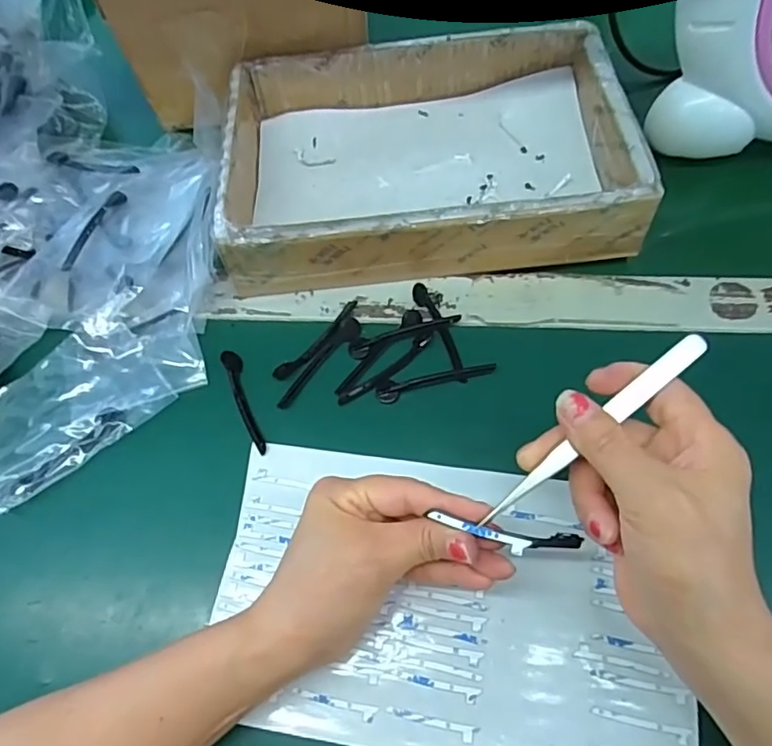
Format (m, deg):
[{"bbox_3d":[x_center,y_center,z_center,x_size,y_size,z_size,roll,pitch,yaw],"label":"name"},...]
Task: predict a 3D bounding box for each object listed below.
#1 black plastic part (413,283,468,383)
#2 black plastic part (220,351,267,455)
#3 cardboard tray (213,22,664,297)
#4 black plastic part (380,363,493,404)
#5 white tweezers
[{"bbox_3d":[0.036,-0.027,0.361,0.011,0.006,0.072,-23,64,-6],"label":"black plastic part"},{"bbox_3d":[-0.087,0.017,0.351,0.011,0.004,0.072,-23,64,-6],"label":"black plastic part"},{"bbox_3d":[0.025,-0.156,0.392,0.268,0.046,0.178,-6,64,3],"label":"cardboard tray"},{"bbox_3d":[0.031,0.006,0.348,0.074,0.004,0.014,-10,63,1],"label":"black plastic part"},{"bbox_3d":[0.091,0.025,0.248,0.124,0.004,0.010,-40,71,0],"label":"white tweezers"}]

